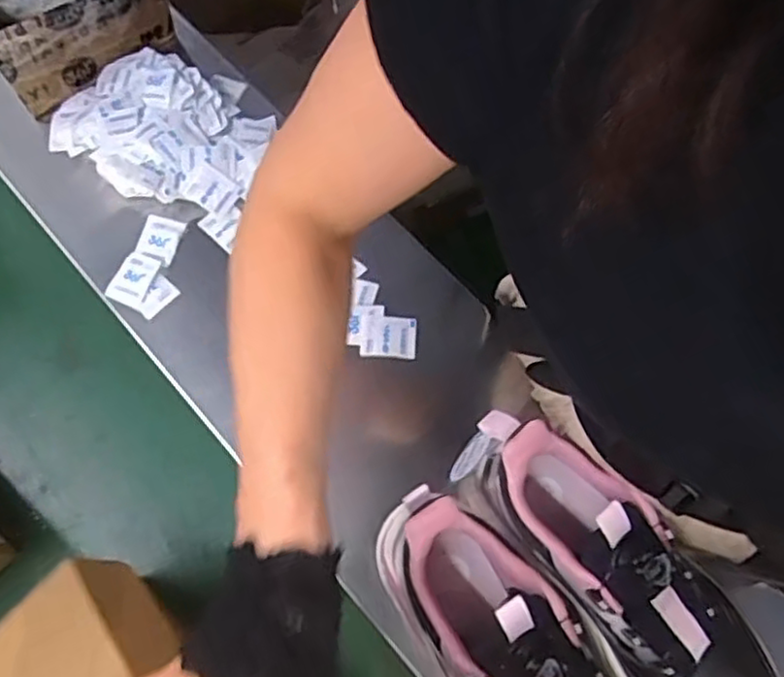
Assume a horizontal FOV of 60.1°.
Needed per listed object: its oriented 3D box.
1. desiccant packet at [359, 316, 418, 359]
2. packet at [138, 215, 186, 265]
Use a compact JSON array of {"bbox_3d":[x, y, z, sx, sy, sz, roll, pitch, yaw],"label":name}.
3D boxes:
[{"bbox_3d":[-0.002,-0.001,0.560,0.044,0.005,0.035,1,71,2],"label":"desiccant packet"},{"bbox_3d":[-0.203,-0.087,0.591,0.035,0.008,0.041,14,72,6],"label":"packet"}]

